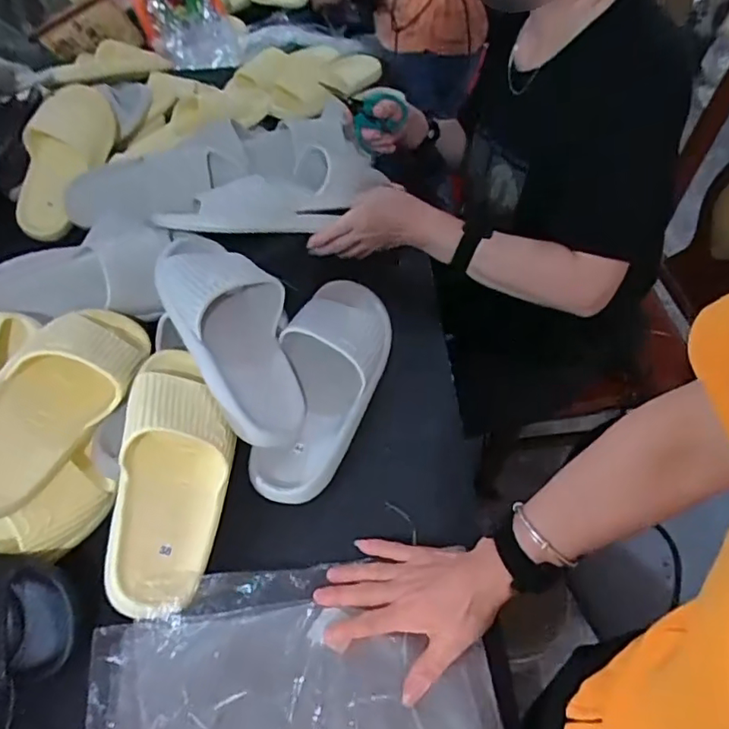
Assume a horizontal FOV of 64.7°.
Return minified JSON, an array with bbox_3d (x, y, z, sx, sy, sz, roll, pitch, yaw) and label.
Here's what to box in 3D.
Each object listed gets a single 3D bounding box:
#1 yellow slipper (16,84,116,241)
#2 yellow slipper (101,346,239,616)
[{"bbox_3d":[-0.444,-0.304,0.858,0.098,0.077,0.248,20,87,18],"label":"yellow slipper"},{"bbox_3d":[-0.172,0.093,0.521,0.095,0.064,0.245,-2,69,1],"label":"yellow slipper"}]

